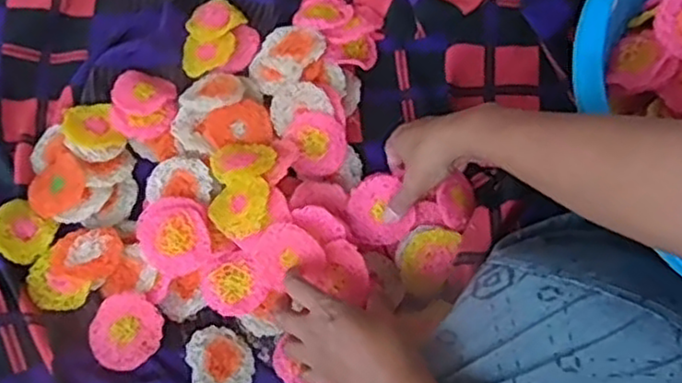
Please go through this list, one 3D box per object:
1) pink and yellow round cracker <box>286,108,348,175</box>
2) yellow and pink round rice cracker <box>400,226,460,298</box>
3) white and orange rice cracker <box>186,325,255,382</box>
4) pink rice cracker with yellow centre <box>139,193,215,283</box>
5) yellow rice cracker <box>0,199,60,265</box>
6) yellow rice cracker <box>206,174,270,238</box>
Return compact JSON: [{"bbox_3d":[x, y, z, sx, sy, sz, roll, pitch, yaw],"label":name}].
[{"bbox_3d":[-0.024,-0.051,0.715,0.056,0.016,0.065,-15,70,-1],"label":"pink and yellow round cracker"},{"bbox_3d":[0.082,0.064,0.663,0.051,0.008,0.066,26,88,28],"label":"yellow and pink round rice cracker"},{"bbox_3d":[-0.112,0.160,0.661,0.059,0.008,0.068,-4,70,-26],"label":"white and orange rice cracker"},{"bbox_3d":[-0.158,0.042,0.679,0.068,0.021,0.079,-36,72,-8],"label":"pink rice cracker with yellow centre"},{"bbox_3d":[-0.317,0.039,0.702,0.063,0.008,0.055,37,57,1],"label":"yellow rice cracker"},{"bbox_3d":[-0.097,0.015,0.680,0.061,0.009,0.053,-14,81,14],"label":"yellow rice cracker"}]

